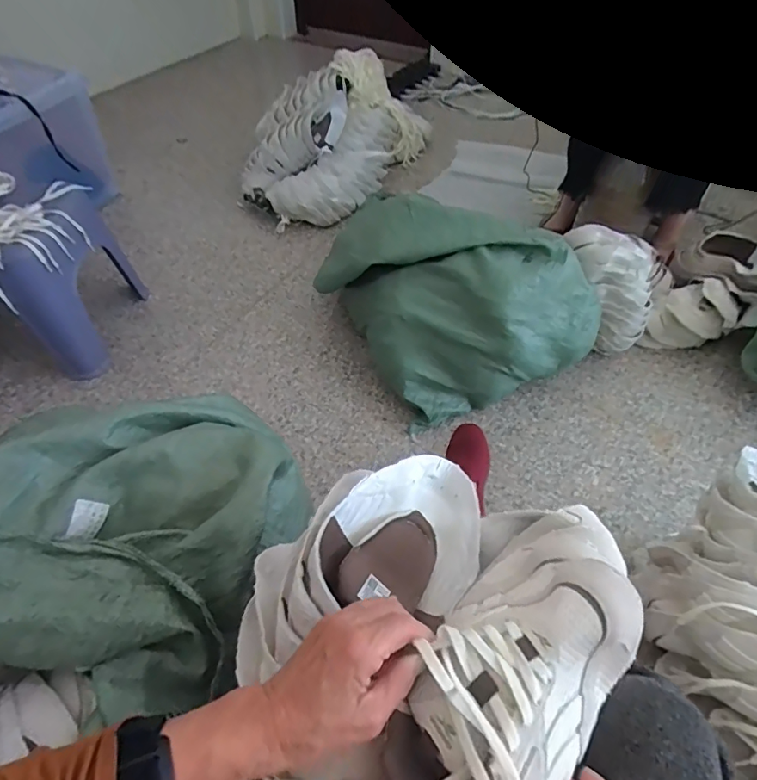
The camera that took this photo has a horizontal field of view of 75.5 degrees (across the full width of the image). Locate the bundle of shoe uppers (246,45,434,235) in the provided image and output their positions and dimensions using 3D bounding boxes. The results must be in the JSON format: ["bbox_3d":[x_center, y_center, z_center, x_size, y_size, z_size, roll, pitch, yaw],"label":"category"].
[{"bbox_3d":[-0.148,-0.865,1.657,0.453,0.309,0.710,19,53,14],"label":"bundle of shoe uppers"}]

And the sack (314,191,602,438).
[{"bbox_3d":[0.157,-0.197,1.107,0.395,0.347,0.510,-25,55,-20],"label":"sack"}]

